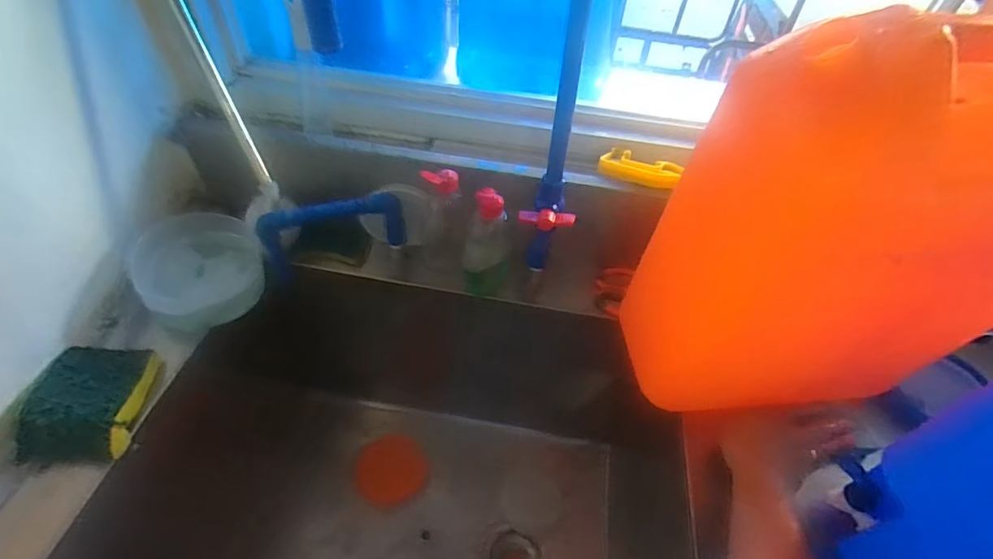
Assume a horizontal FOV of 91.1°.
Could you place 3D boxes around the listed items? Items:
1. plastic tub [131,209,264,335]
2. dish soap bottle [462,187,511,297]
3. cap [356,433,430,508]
[{"bbox_3d":[-0.386,-0.014,0.641,0.149,0.075,0.149,-28,76,-39],"label":"plastic tub"},{"bbox_3d":[-0.013,-0.039,0.643,0.047,0.161,0.058,25,52,16],"label":"dish soap bottle"},{"bbox_3d":[-0.186,0.339,0.867,0.120,0.006,0.112,4,75,-15],"label":"cap"}]

